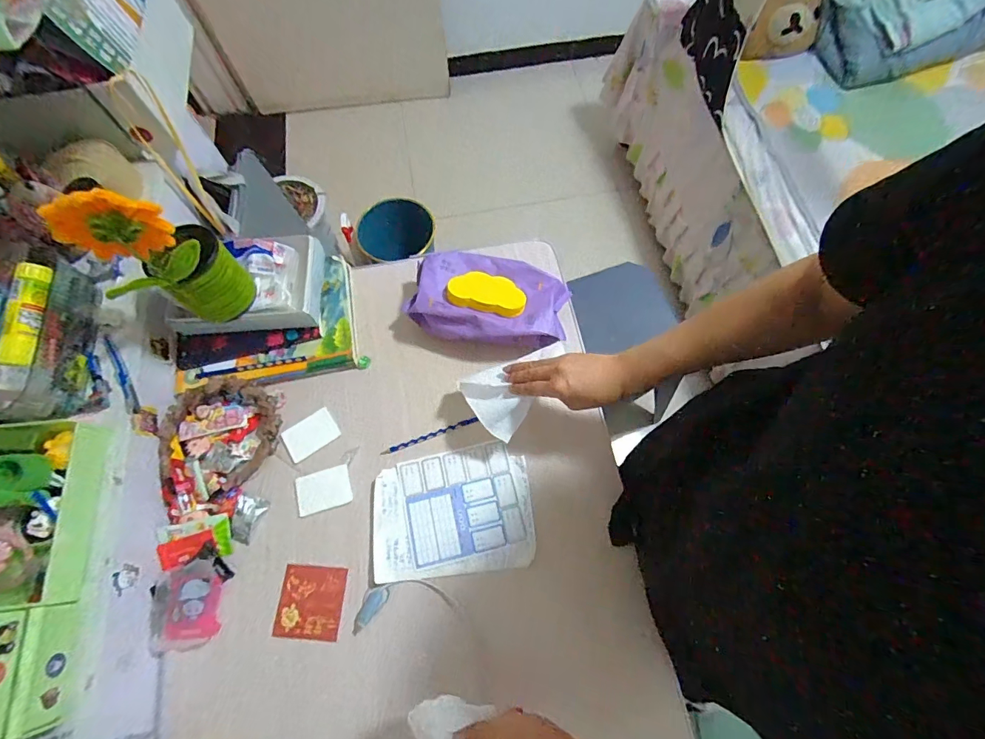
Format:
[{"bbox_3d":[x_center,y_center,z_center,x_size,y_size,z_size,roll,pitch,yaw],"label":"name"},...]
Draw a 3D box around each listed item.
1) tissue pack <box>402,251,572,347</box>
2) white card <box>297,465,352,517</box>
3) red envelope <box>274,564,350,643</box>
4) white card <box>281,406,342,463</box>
[{"bbox_3d":[-0.008,-0.100,0.649,0.235,0.075,0.134,2,68,2],"label":"tissue pack"},{"bbox_3d":[-0.225,0.161,0.581,0.072,0.004,0.051,-15,69,-5],"label":"white card"},{"bbox_3d":[-0.224,0.287,0.538,0.079,0.004,0.079,3,68,2],"label":"red envelope"},{"bbox_3d":[-0.255,0.091,0.612,0.071,0.004,0.048,-33,75,-11],"label":"white card"}]

